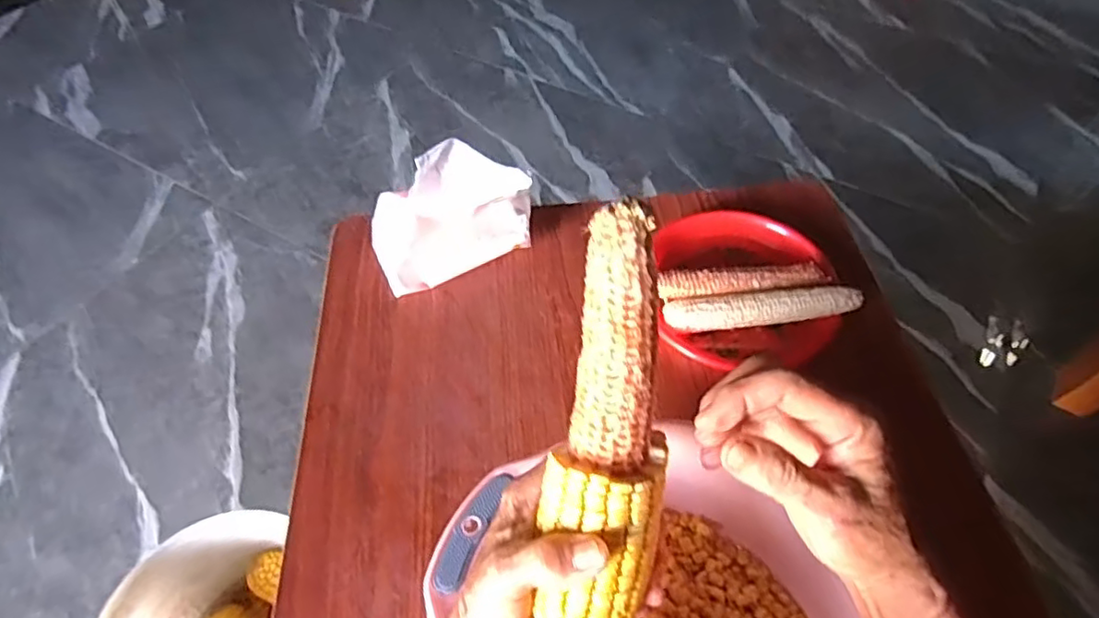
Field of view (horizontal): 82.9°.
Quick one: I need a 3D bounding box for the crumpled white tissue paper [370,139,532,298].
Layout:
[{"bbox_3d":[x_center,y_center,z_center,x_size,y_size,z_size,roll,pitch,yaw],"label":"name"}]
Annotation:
[{"bbox_3d":[-0.099,-0.104,0.647,0.163,0.114,0.082,-18,55,-13],"label":"crumpled white tissue paper"}]

